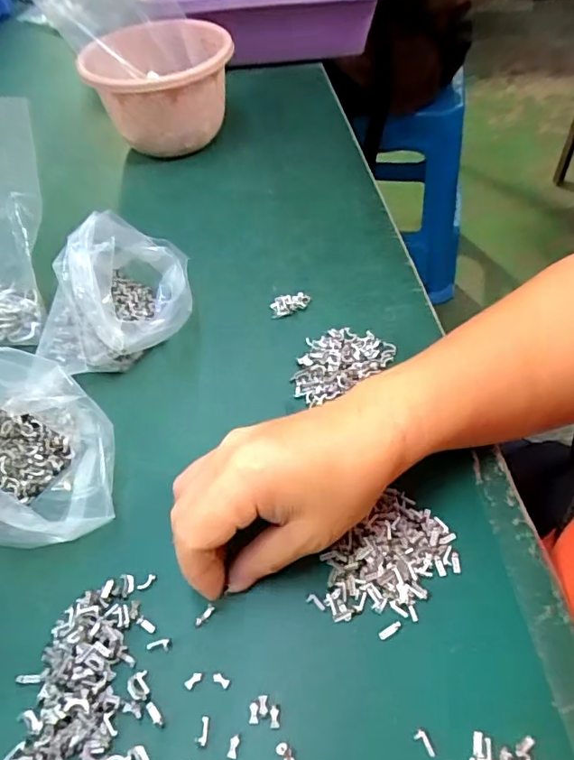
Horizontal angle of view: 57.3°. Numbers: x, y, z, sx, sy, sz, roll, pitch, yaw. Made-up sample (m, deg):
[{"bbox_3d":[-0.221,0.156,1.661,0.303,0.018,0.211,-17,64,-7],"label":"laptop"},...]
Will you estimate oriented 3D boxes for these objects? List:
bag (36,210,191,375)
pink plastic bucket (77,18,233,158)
[{"bbox_3d":[-0.120,-0.063,0.369,0.108,0.075,0.101,13,53,15],"label":"bag"},{"bbox_3d":[-0.121,-0.283,0.532,0.134,0.099,0.125,-11,51,-4],"label":"pink plastic bucket"}]

